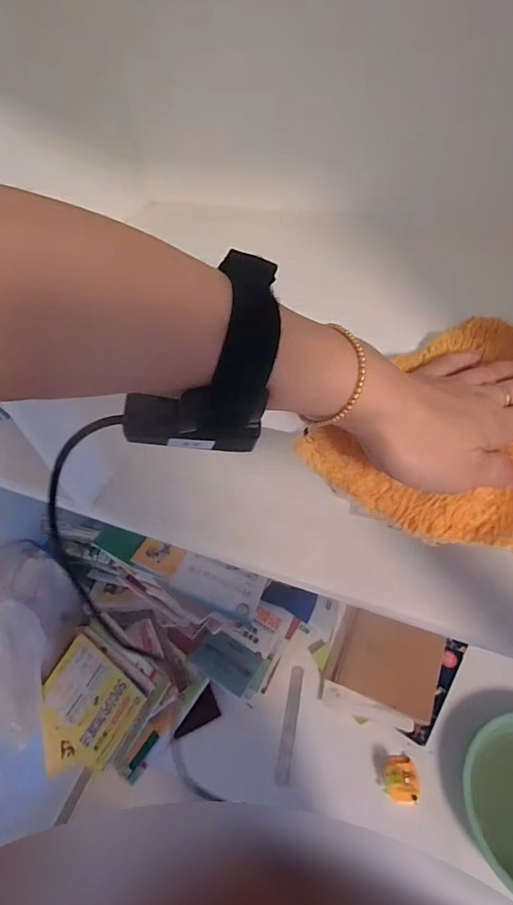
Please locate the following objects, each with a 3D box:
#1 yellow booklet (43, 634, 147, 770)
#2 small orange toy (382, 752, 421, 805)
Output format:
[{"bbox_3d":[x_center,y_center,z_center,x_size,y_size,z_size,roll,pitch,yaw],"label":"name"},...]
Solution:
[{"bbox_3d":[-0.360,0.531,0.964,0.231,0.016,0.156,28,74,29],"label":"yellow booklet"},{"bbox_3d":[0.277,0.623,0.854,0.067,0.023,0.078,5,51,10],"label":"small orange toy"}]

